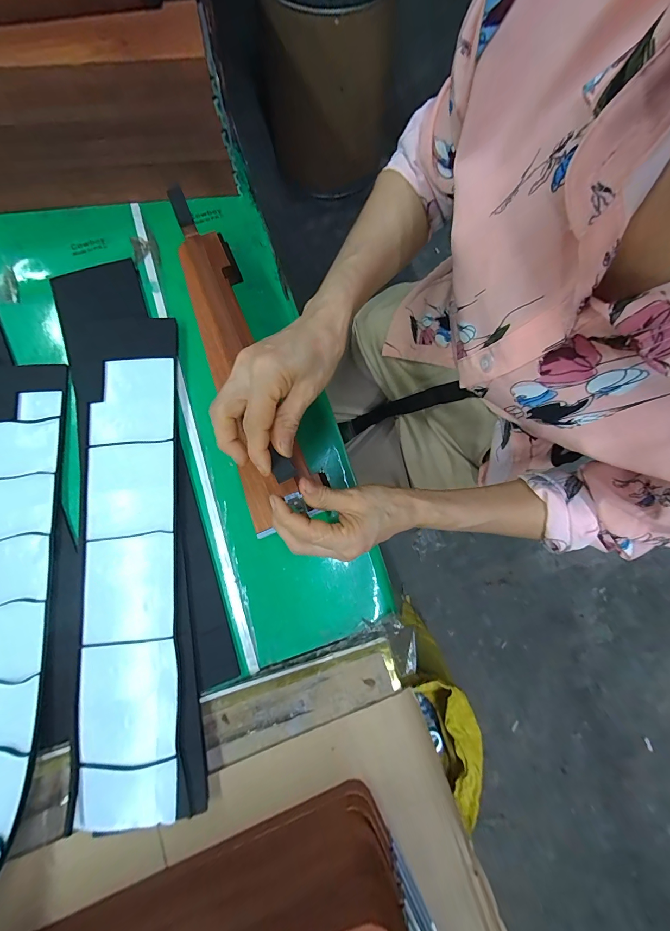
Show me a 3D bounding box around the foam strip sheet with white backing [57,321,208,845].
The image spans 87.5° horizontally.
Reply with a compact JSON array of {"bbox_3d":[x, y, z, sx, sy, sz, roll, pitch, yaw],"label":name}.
[{"bbox_3d":[-0.208,0.072,0.356,0.110,0.015,0.486,-8,78,-3],"label":"foam strip sheet with white backing"}]

